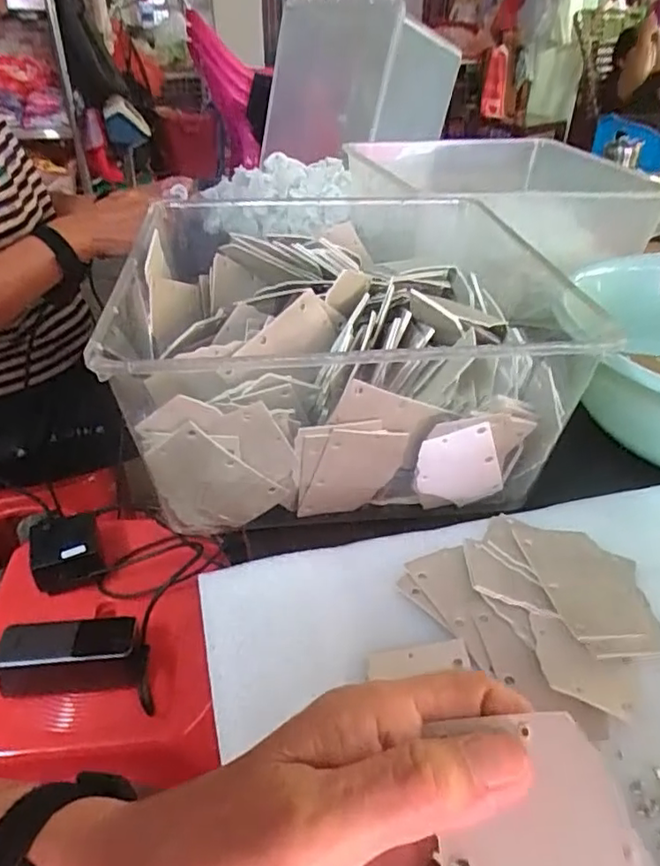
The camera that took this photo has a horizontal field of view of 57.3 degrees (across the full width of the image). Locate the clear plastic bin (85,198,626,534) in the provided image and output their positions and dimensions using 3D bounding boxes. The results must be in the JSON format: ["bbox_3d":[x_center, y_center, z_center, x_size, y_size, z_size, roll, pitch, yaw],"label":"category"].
[{"bbox_3d":[0.014,-0.067,0.472,0.312,0.117,0.293,-1,36,-3],"label":"clear plastic bin"}]

